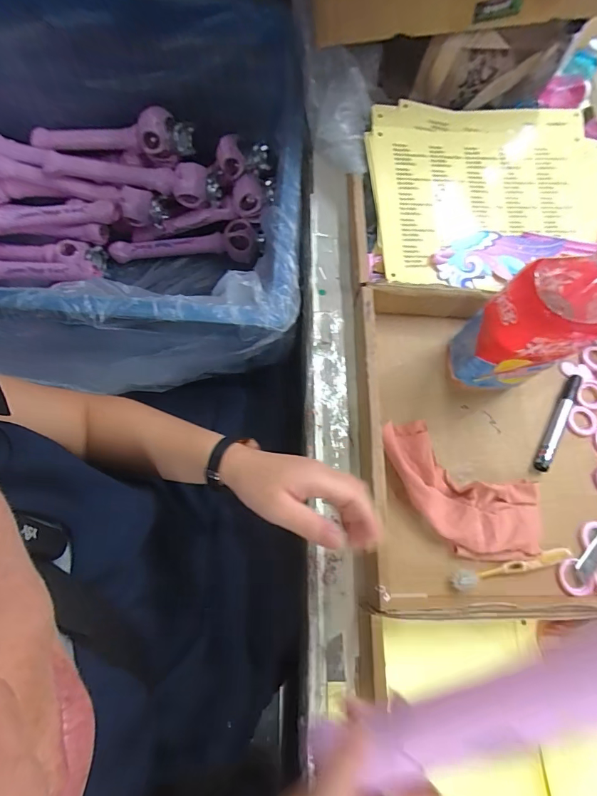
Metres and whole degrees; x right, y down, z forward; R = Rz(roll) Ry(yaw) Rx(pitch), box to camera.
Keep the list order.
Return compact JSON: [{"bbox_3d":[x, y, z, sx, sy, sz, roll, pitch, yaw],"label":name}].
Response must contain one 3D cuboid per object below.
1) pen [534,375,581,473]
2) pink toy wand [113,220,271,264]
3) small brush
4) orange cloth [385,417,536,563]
[{"bbox_3d":[0.311,0.026,0.476,0.017,0.013,0.135,30,72,6],"label":"pen"},{"bbox_3d":[-0.251,-0.356,0.918,0.353,0.063,0.062,-1,71,-4],"label":"pink toy wand"},{"bbox_3d":[0.225,0.176,0.420,0.135,0.014,0.019,-12,73,-8],"label":"small brush"},{"bbox_3d":[0.171,0.101,0.428,0.197,0.032,0.105,29,72,6],"label":"orange cloth"}]

